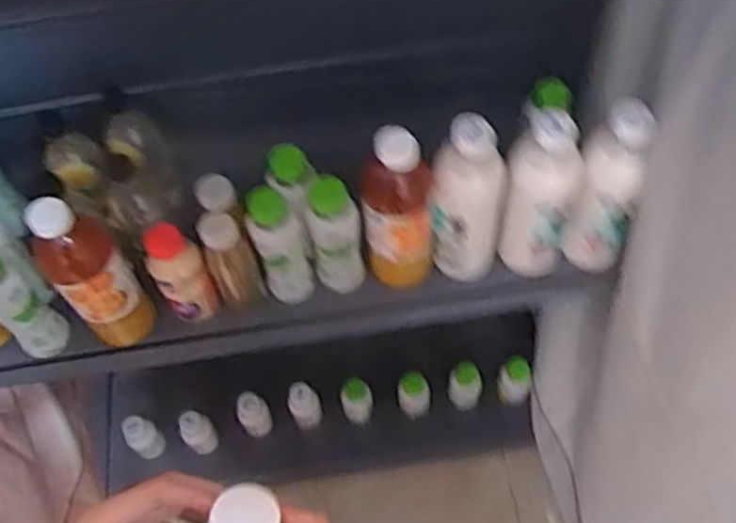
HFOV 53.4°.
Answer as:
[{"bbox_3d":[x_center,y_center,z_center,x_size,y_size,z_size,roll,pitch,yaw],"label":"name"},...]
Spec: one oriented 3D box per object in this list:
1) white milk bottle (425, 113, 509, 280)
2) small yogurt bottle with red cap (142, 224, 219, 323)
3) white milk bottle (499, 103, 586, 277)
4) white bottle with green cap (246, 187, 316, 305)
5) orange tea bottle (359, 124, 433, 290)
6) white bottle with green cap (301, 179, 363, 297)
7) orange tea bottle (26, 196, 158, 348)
[{"bbox_3d":[0.116,-0.065,0.864,0.078,0.244,0.072,-2,61,3],"label":"white milk bottle"},{"bbox_3d":[-0.226,0.016,0.883,0.062,0.151,0.057,-2,61,3],"label":"small yogurt bottle with red cap"},{"bbox_3d":[0.202,-0.070,0.861,0.081,0.241,0.075,17,63,13],"label":"white milk bottle"},{"bbox_3d":[-0.106,-0.014,0.890,0.057,0.198,0.050,-21,61,-8],"label":"white bottle with green cap"},{"bbox_3d":[0.035,-0.055,0.859,0.079,0.248,0.070,-1,61,3],"label":"orange tea bottle"},{"bbox_3d":[-0.040,-0.029,0.900,0.062,0.175,0.060,-2,61,3],"label":"white bottle with green cap"},{"bbox_3d":[-0.313,0.018,0.834,0.077,0.237,0.068,-41,66,-18],"label":"orange tea bottle"}]

